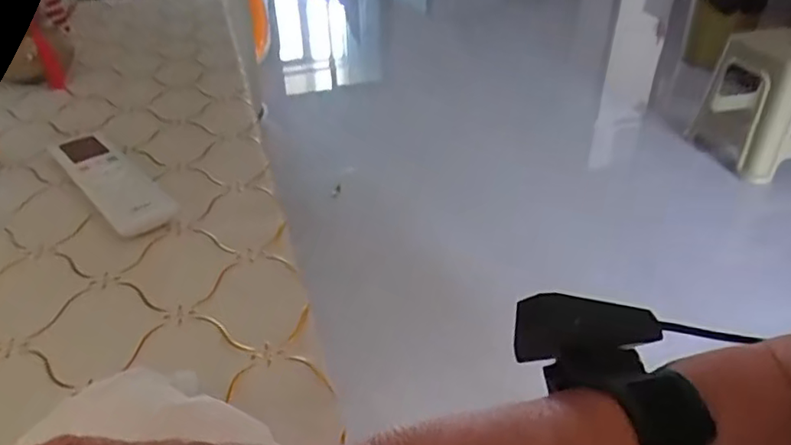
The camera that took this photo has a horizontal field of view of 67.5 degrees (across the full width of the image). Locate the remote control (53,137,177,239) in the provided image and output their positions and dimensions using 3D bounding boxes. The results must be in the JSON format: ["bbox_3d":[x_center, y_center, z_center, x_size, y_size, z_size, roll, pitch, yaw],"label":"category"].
[{"bbox_3d":[-0.245,-0.036,0.511,0.047,0.018,0.182,-27,44,-33],"label":"remote control"}]

